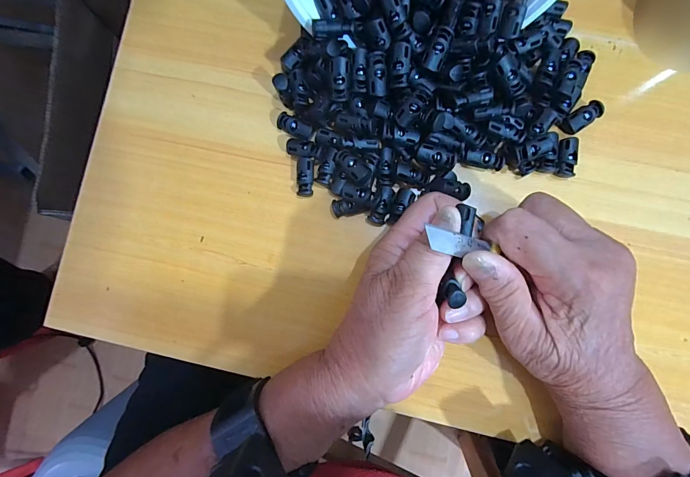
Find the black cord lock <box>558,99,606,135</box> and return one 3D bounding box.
[{"bbox_3d":[0.169,-0.086,0.242,0.031,0.009,0.013,-35,85,0],"label":"black cord lock"}]

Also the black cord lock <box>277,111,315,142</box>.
[{"bbox_3d":[-0.036,-0.082,0.252,0.028,0.010,0.014,31,89,4],"label":"black cord lock"}]

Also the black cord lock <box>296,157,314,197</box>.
[{"bbox_3d":[-0.029,-0.045,0.248,0.012,0.009,0.027,2,87,3],"label":"black cord lock"}]

